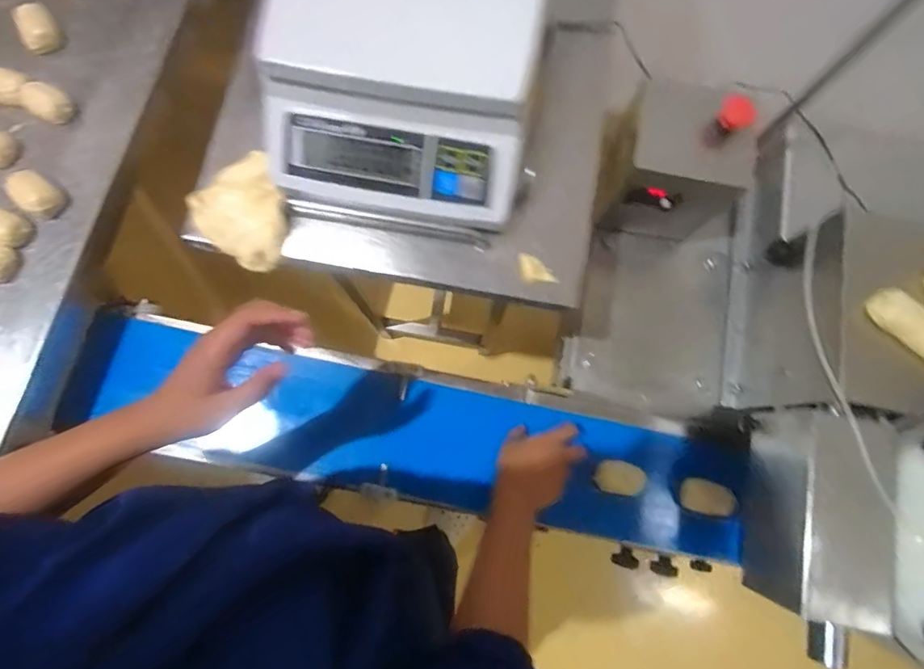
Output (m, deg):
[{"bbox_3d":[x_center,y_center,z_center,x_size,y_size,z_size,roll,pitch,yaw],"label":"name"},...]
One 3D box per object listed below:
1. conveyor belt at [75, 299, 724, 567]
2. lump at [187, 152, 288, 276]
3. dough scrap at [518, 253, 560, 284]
[{"bbox_3d":[-0.087,0.132,0.658,0.894,0.064,0.165,11,78,1],"label":"conveyor belt"},{"bbox_3d":[-0.222,-0.129,0.514,0.105,0.035,0.098,0,78,-1],"label":"lump"},{"bbox_3d":[0.079,-0.068,0.506,0.038,0.007,0.030,-3,78,-2],"label":"dough scrap"}]

